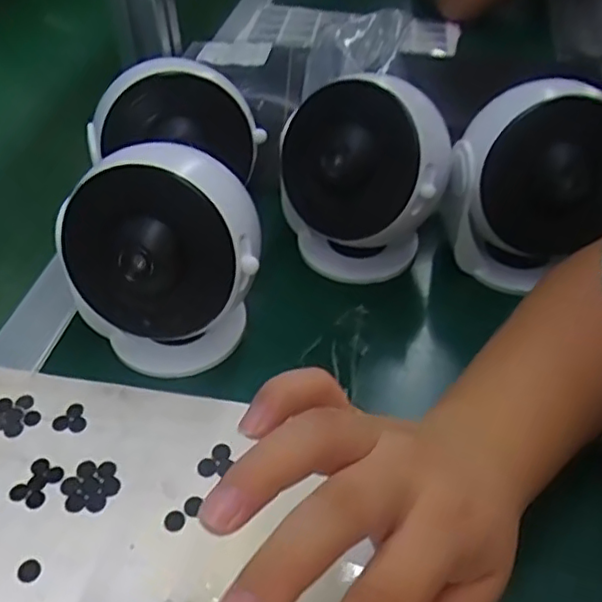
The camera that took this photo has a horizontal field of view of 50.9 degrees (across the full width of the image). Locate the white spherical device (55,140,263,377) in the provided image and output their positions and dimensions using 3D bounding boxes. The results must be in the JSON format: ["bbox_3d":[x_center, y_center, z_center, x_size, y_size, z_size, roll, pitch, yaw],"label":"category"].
[{"bbox_3d":[-0.074,-0.025,0.361,0.101,0.122,0.077,15,48,17],"label":"white spherical device"}]

